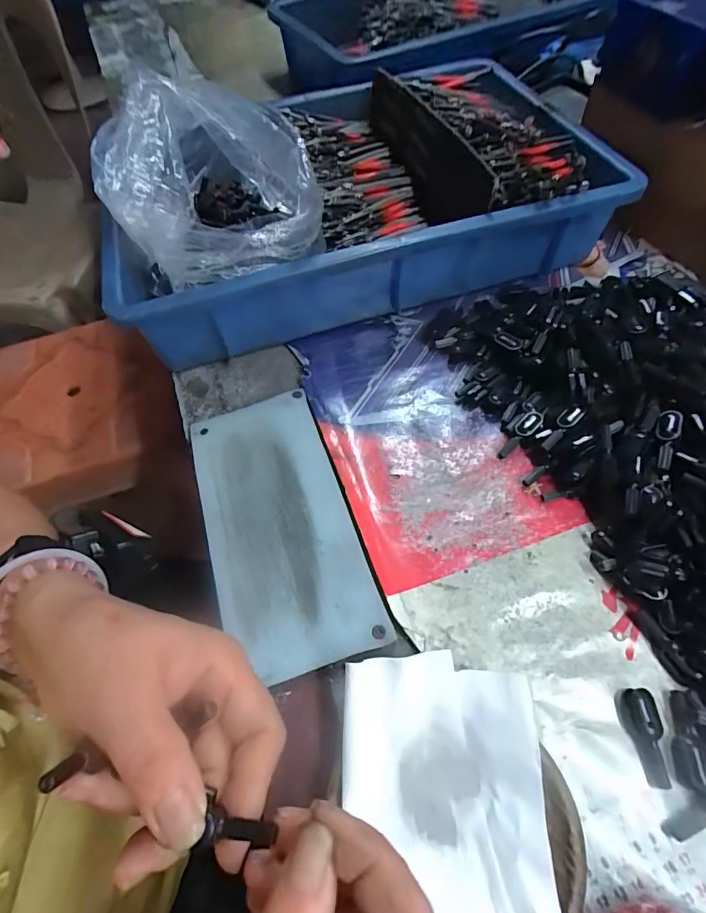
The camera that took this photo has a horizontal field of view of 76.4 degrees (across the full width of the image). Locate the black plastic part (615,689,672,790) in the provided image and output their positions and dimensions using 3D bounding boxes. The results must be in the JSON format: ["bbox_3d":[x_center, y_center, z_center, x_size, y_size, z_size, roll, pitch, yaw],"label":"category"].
[{"bbox_3d":[0.151,0.144,0.231,0.017,0.011,0.043,-6,58,-1],"label":"black plastic part"}]

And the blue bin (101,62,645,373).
[{"bbox_3d":[-0.011,-0.251,0.428,0.417,0.087,0.292,-18,59,-8],"label":"blue bin"}]

